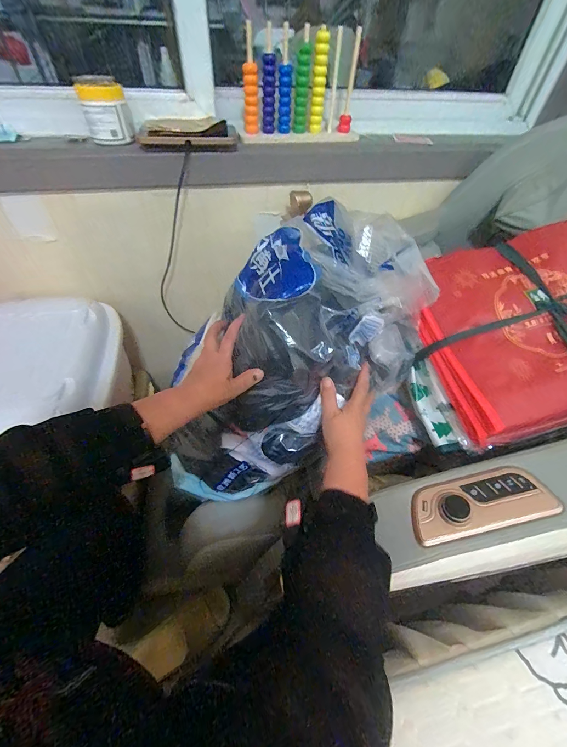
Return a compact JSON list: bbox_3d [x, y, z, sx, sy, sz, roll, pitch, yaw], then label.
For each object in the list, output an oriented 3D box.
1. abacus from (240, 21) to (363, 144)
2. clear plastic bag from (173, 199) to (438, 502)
[{"bbox_3d":[0.036,-0.571,0.639,0.240,0.158,0.061,-11,49,-12],"label":"abacus"},{"bbox_3d":[-0.002,-0.006,0.499,0.237,0.205,0.488,42,104,32],"label":"clear plastic bag"}]

